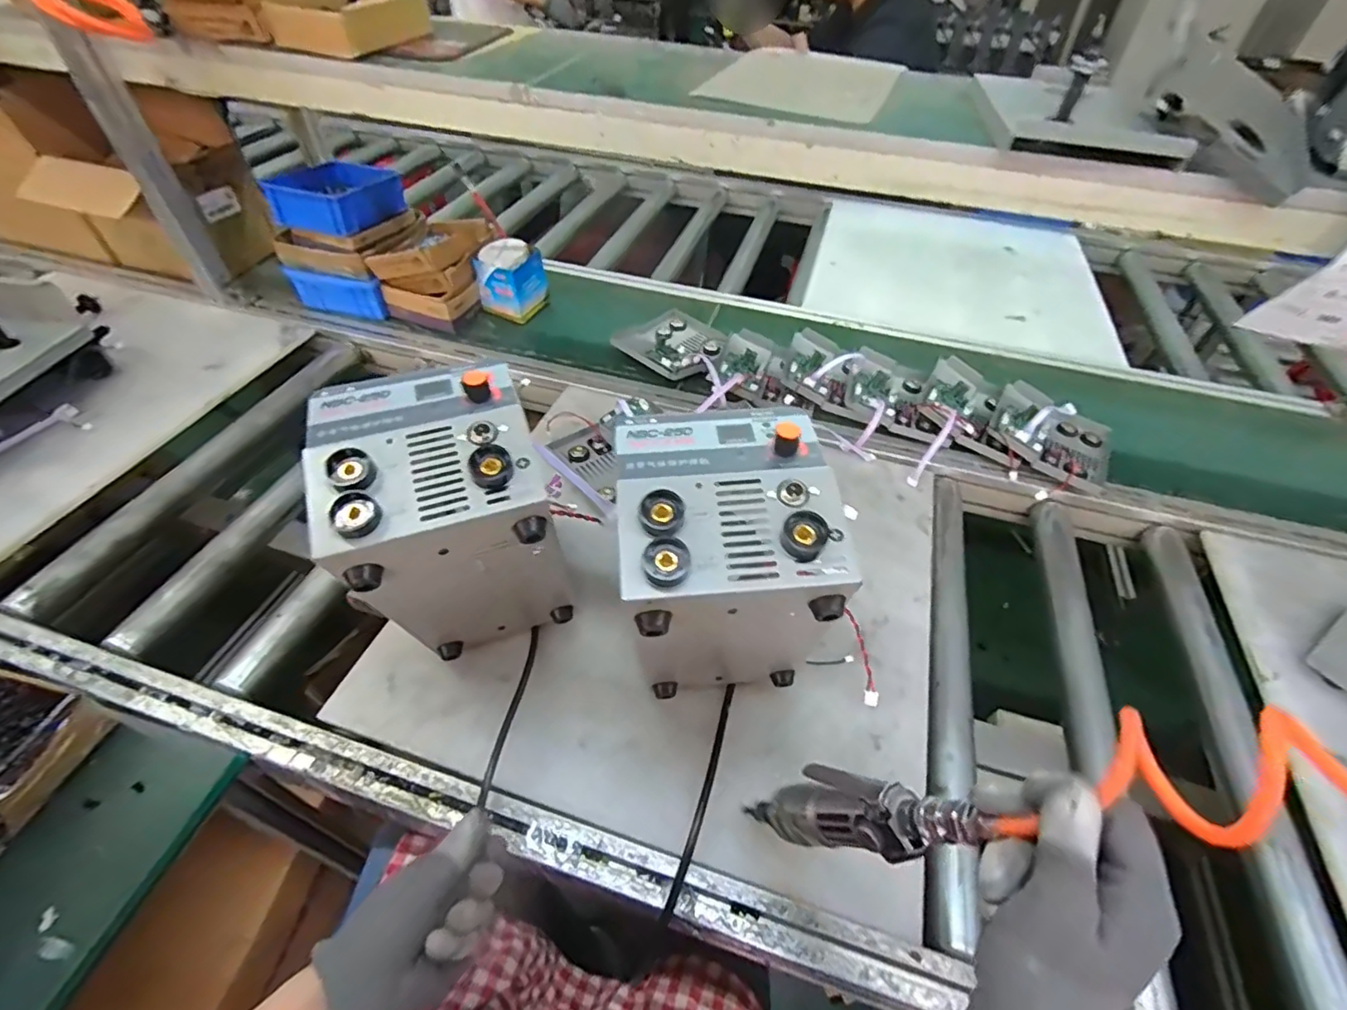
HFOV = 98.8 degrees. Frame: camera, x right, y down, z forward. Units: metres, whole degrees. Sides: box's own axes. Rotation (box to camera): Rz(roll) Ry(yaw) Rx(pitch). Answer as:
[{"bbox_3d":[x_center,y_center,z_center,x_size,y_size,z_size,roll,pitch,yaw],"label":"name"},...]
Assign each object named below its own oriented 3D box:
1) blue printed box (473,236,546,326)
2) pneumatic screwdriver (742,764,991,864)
[{"bbox_3d":[-0.299,-0.413,1.069,0.098,0.124,0.092,18,50,13],"label":"blue printed box"},{"bbox_3d":[0.123,0.207,0.389,0.040,0.203,0.040,44,54,-4],"label":"pneumatic screwdriver"}]

